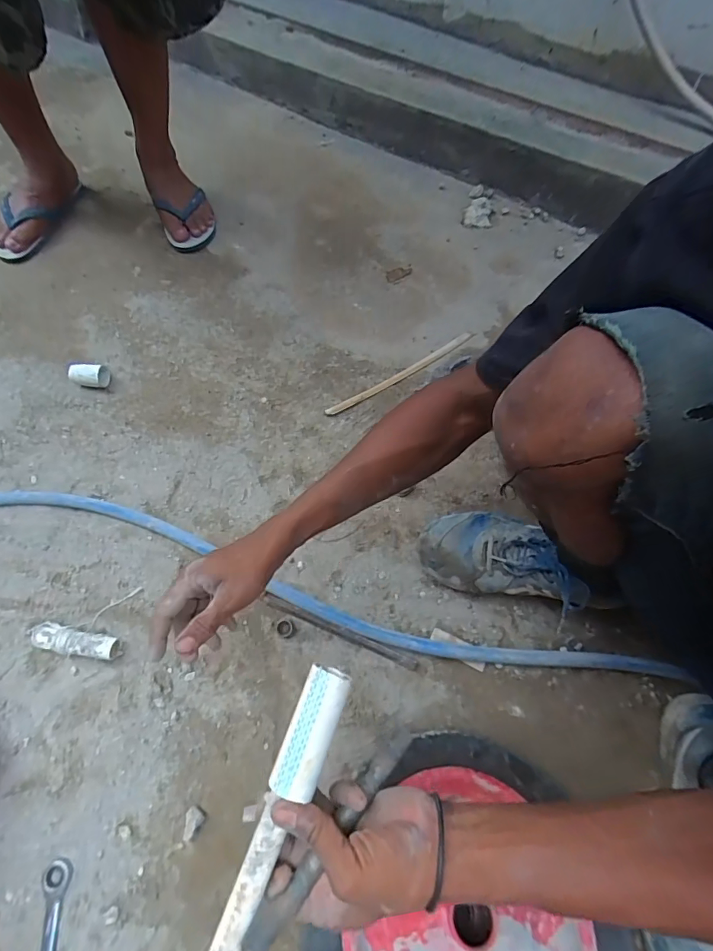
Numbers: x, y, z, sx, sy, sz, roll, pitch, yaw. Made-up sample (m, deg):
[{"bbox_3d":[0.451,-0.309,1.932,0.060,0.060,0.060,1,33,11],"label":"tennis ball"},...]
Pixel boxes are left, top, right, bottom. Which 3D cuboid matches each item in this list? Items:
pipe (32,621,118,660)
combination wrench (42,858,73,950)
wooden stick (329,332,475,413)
[{"bbox_3d":[-0.352,0.207,0.557,0.108,0.026,0.030,12,64,3],"label":"pipe"},{"bbox_3d":[-0.307,0.484,0.440,0.028,0.005,0.168,-5,64,-5],"label":"combination wrench"},{"bbox_3d":[0.082,-0.177,0.769,0.304,0.011,0.022,-30,69,-16],"label":"wooden stick"}]

